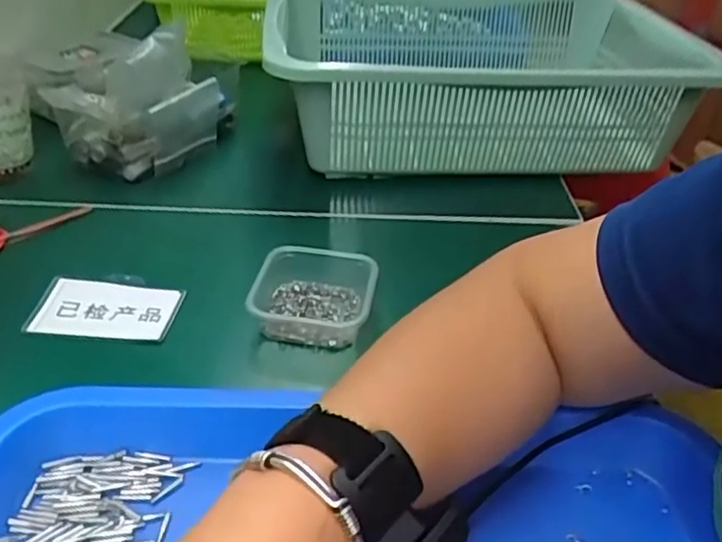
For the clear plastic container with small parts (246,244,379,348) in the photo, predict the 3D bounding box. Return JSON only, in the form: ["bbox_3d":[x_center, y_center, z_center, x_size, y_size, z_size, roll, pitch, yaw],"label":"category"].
[{"bbox_3d":[-0.033,0.021,0.460,0.085,0.038,0.079,4,37,0],"label":"clear plastic container with small parts"}]

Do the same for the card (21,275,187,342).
[{"bbox_3d":[-0.180,0.027,0.462,0.099,0.009,0.058,5,43,0],"label":"card"}]

